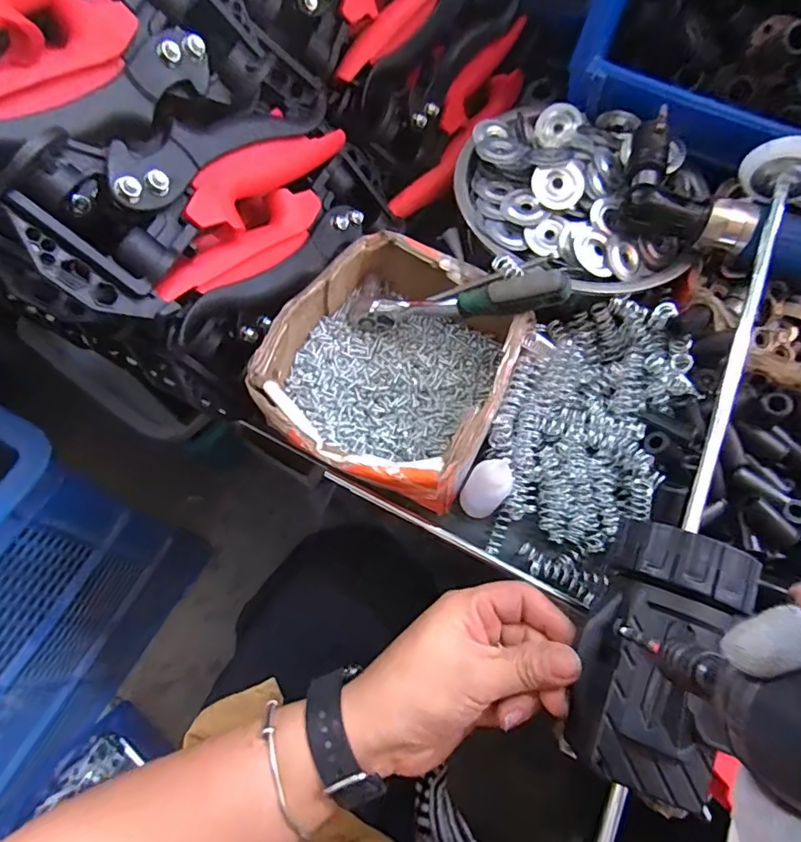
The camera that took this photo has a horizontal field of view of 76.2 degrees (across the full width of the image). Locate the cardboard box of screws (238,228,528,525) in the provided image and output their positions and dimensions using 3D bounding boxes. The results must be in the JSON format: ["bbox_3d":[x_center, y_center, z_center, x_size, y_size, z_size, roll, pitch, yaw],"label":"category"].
[{"bbox_3d":[-0.003,-0.038,0.336,0.138,0.059,0.163,31,69,10],"label":"cardboard box of screws"}]

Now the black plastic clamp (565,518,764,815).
[{"bbox_3d":[0.120,0.110,0.242,0.051,0.044,0.117,17,84,4],"label":"black plastic clamp"}]

